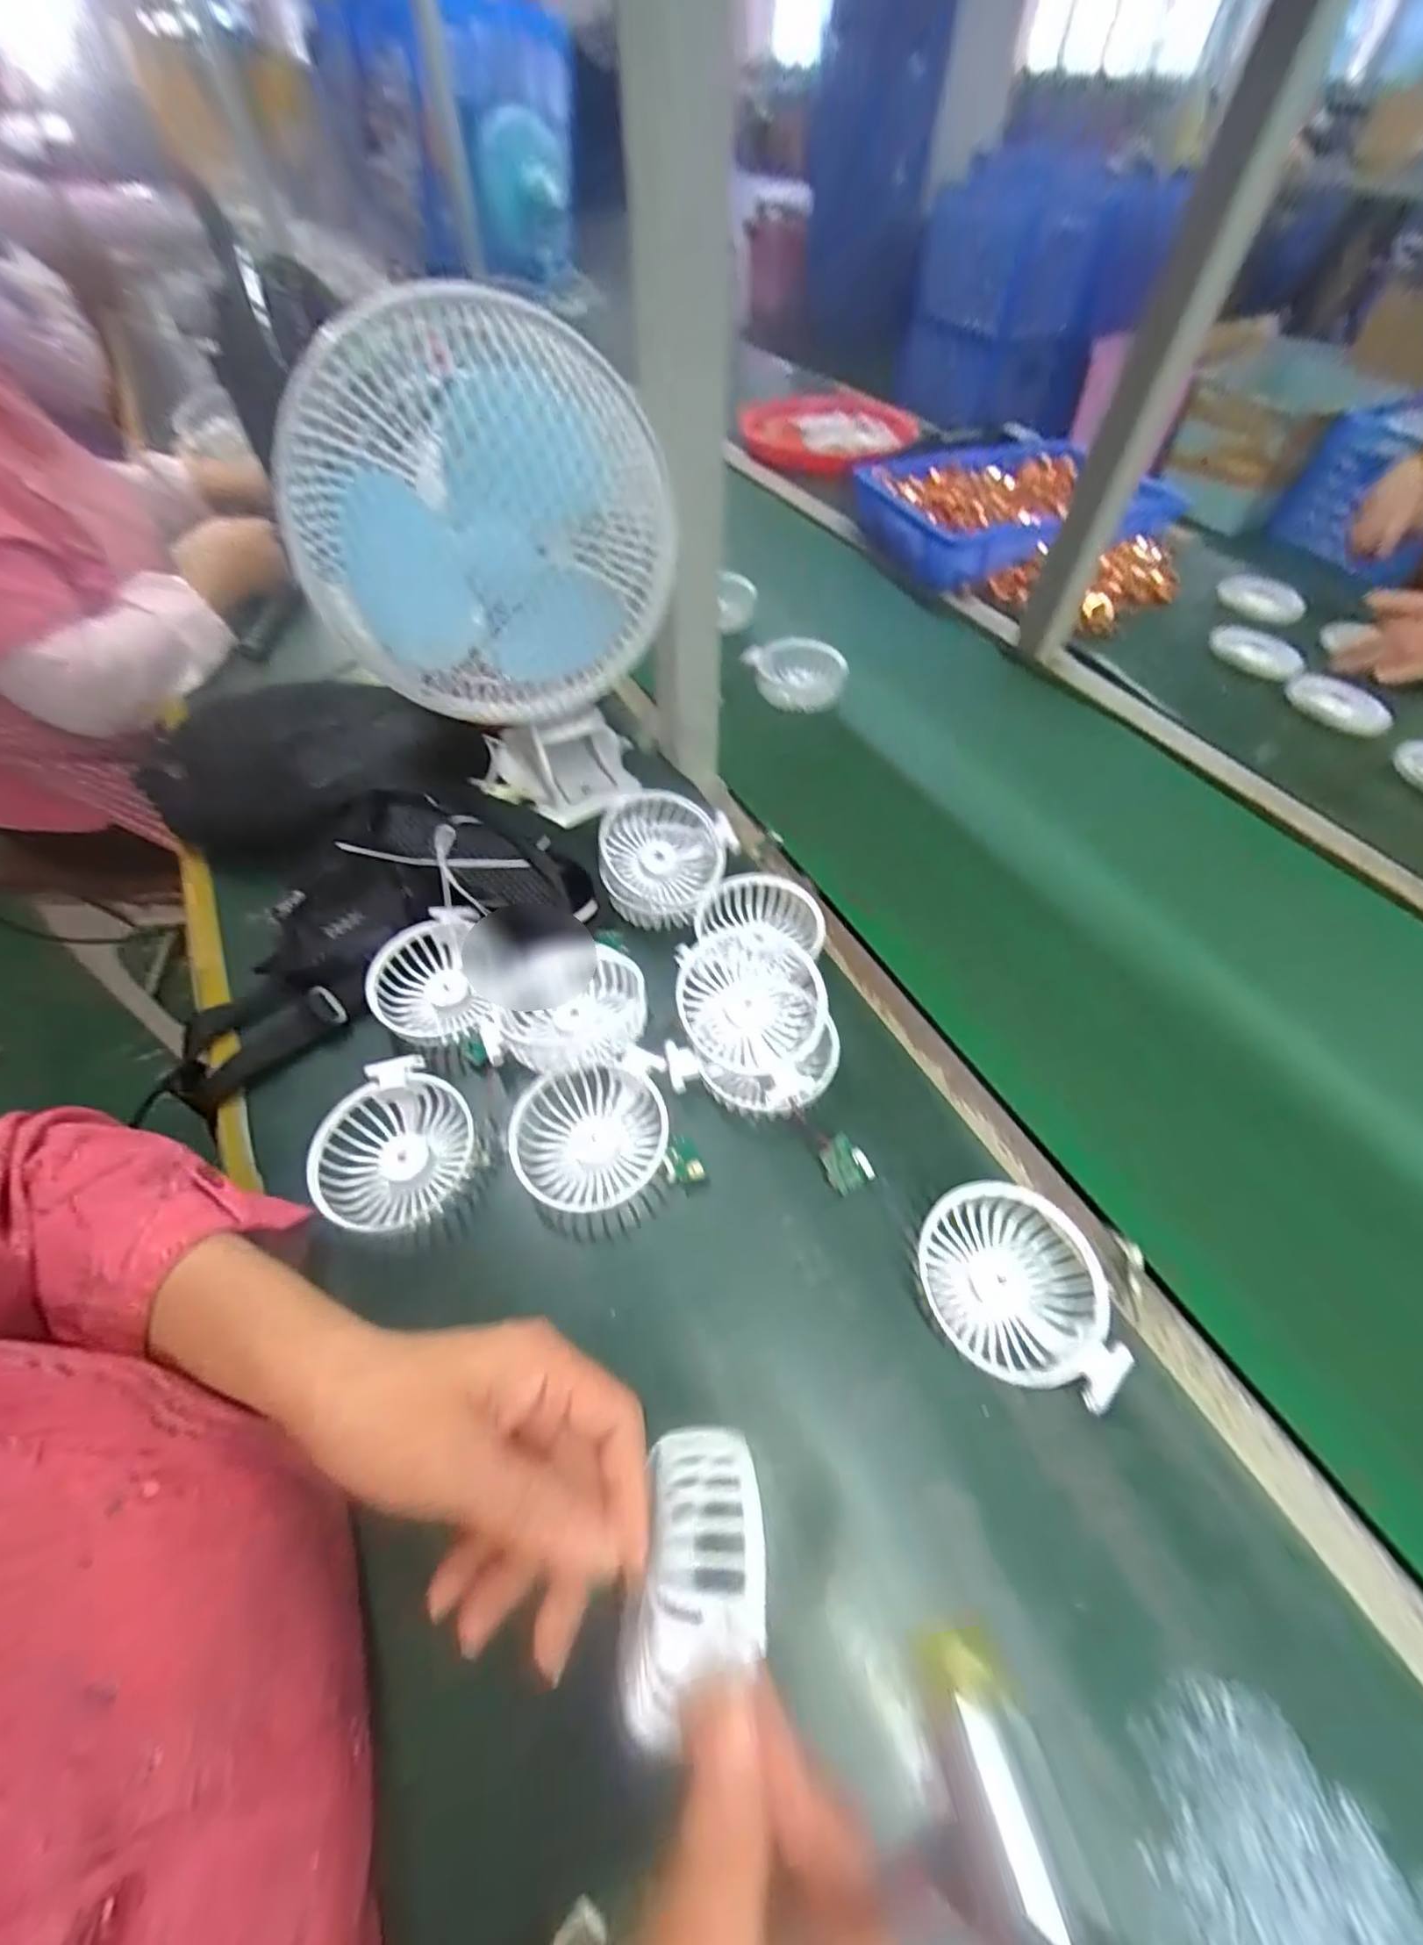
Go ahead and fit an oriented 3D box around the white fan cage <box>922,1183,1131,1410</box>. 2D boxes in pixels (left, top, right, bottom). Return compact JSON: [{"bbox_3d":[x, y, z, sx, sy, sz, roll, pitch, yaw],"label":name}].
[{"bbox_3d":[0.157,0.163,0.337,0.086,0.032,0.094,0,56,0],"label":"white fan cage"}]

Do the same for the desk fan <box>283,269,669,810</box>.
[{"bbox_3d":[-0.130,-0.241,0.449,0.205,0.307,0.142,-2,56,-1],"label":"desk fan"}]

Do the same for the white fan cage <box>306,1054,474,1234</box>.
[{"bbox_3d":[-0.189,0.103,0.380,0.074,0.028,0.092,23,59,15],"label":"white fan cage"}]

